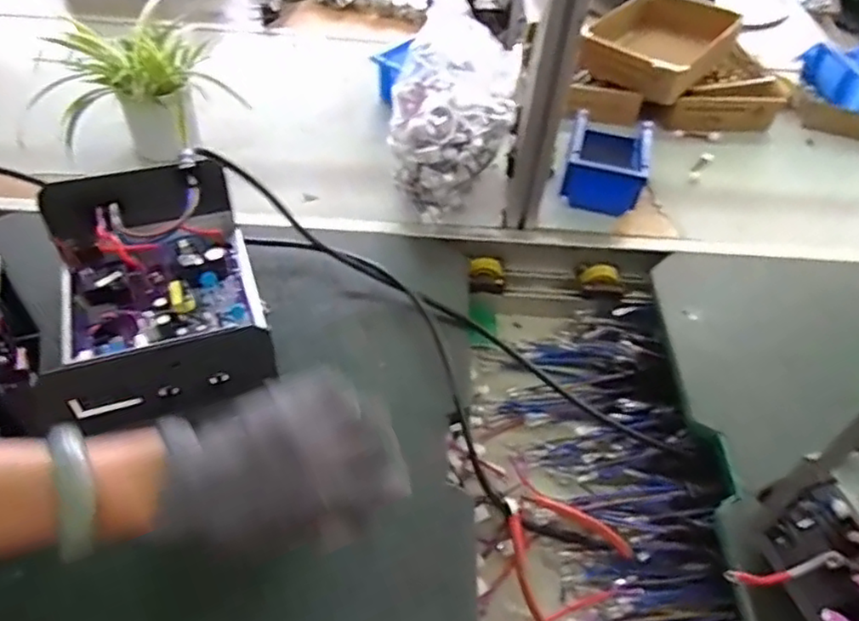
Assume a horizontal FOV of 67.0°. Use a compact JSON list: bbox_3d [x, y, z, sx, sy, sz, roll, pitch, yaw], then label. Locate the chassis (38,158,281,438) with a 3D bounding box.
[{"bbox_3d":[-0.218,-0.016,0.510,0.153,0.069,0.226,-15,51,-18],"label":"chassis"}]

